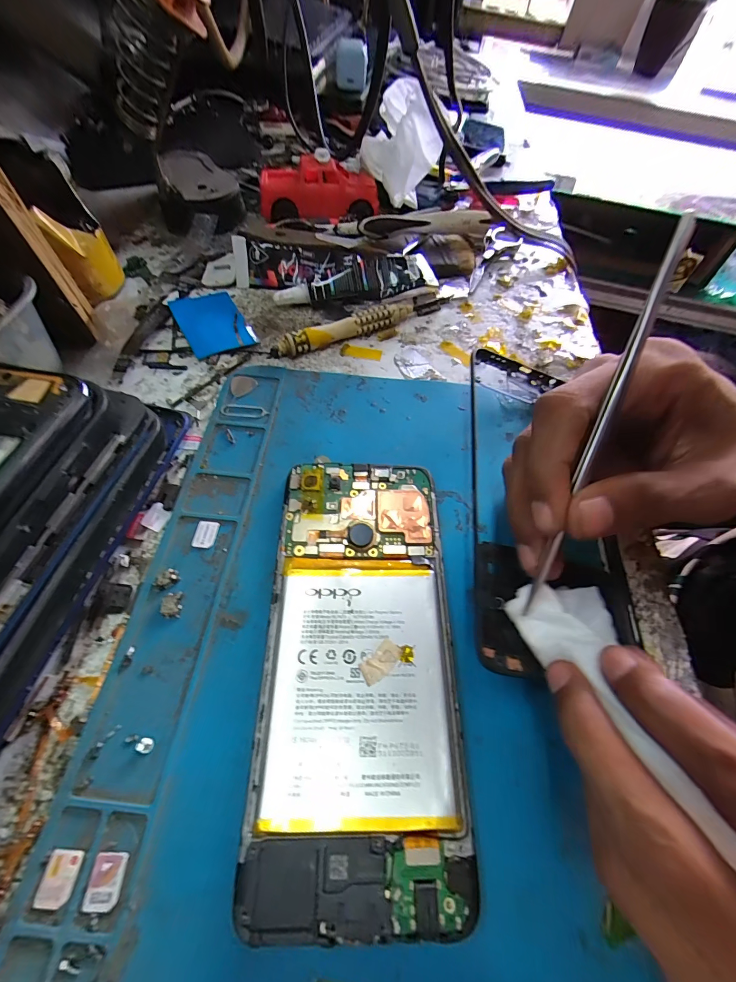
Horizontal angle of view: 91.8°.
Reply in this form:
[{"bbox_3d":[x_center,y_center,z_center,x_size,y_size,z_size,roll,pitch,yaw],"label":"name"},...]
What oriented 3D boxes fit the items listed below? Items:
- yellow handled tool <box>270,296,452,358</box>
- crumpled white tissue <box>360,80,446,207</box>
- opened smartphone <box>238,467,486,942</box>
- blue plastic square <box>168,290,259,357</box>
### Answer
[{"bbox_3d":[0.000,-0.112,0.234,0.128,0.014,0.014,-26,65,-17],"label":"yellow handled tool"},{"bbox_3d":[0.025,-0.279,0.289,0.058,0.062,0.078,2,60,-2],"label":"crumpled white tissue"},{"bbox_3d":[-0.003,0.057,0.140,0.068,0.008,0.154,1,60,-2],"label":"opened smartphone"},{"bbox_3d":[-0.102,-0.111,0.233,0.038,0.004,0.064,-28,65,-17],"label":"blue plastic square"}]

